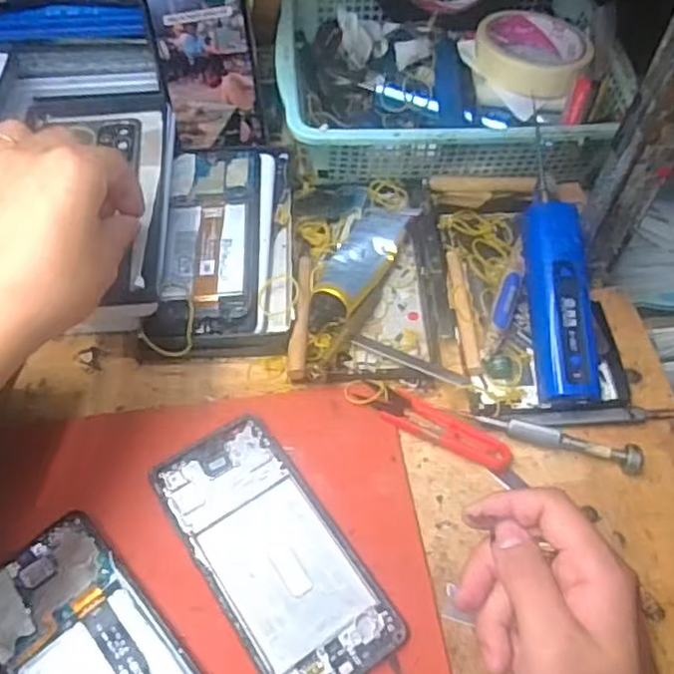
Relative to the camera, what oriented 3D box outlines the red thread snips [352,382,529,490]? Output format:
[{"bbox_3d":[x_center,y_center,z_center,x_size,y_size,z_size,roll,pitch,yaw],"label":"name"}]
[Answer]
[{"bbox_3d":[0.065,0.058,0.430,0.114,0.010,0.024,26,60,15],"label":"red thread snips"}]

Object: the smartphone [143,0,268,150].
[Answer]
[{"bbox_3d":[-0.096,-0.207,0.510,0.073,0.137,0.006,-13,40,-8],"label":"smartphone"}]

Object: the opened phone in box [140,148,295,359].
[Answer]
[{"bbox_3d":[-0.079,-0.066,0.484,0.095,0.025,0.171,-1,57,-2],"label":"opened phone in box"}]

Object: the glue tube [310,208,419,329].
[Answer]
[{"bbox_3d":[0.017,-0.055,0.484,0.040,0.021,0.125,21,59,11],"label":"glue tube"}]

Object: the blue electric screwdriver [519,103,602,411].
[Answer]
[{"bbox_3d":[0.144,-0.047,0.448,0.031,0.031,0.181,-2,79,-6],"label":"blue electric screwdriver"}]

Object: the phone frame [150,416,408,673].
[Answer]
[{"bbox_3d":[-0.038,0.122,0.386,0.072,0.013,0.163,-29,63,-19],"label":"phone frame"}]

